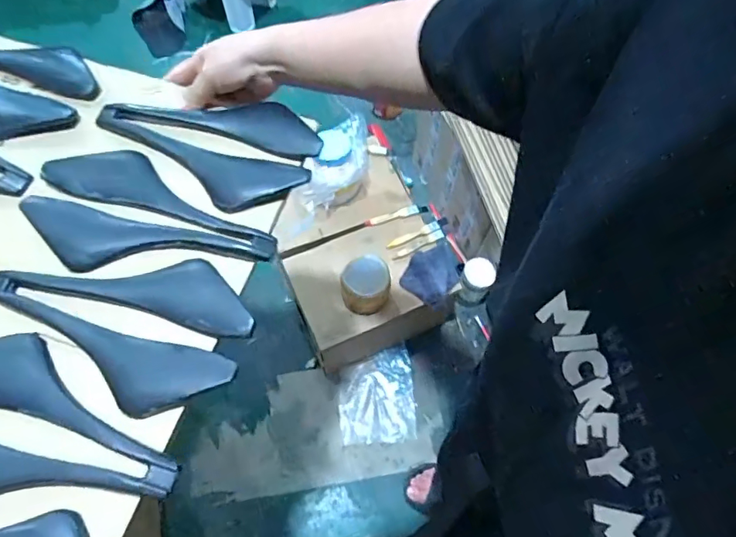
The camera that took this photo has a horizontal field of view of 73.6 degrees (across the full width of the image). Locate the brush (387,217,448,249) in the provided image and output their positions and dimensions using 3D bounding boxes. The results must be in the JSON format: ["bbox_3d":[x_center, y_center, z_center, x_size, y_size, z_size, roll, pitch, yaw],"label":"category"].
[{"bbox_3d":[0.121,-0.086,1.174,0.167,0.011,0.026,-24,68,-13],"label":"brush"}]

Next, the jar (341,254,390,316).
[{"bbox_3d":[-0.006,0.036,1.053,0.098,0.118,0.090,1,65,-2],"label":"jar"}]

